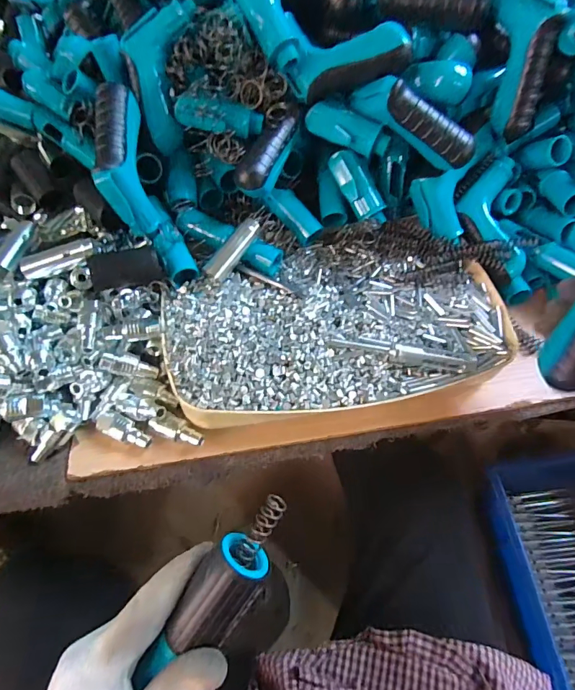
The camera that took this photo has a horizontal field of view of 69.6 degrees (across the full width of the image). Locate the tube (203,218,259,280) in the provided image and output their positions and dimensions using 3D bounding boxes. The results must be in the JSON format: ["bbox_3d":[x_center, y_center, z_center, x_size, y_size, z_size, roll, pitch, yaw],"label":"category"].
[{"bbox_3d":[-0.054,-0.097,0.416,0.020,0.014,0.071,33,81,20],"label":"tube"}]

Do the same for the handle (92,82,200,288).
[{"bbox_3d":[-0.155,-0.156,0.421,0.068,0.078,0.202,-25,102,-18],"label":"handle"}]

